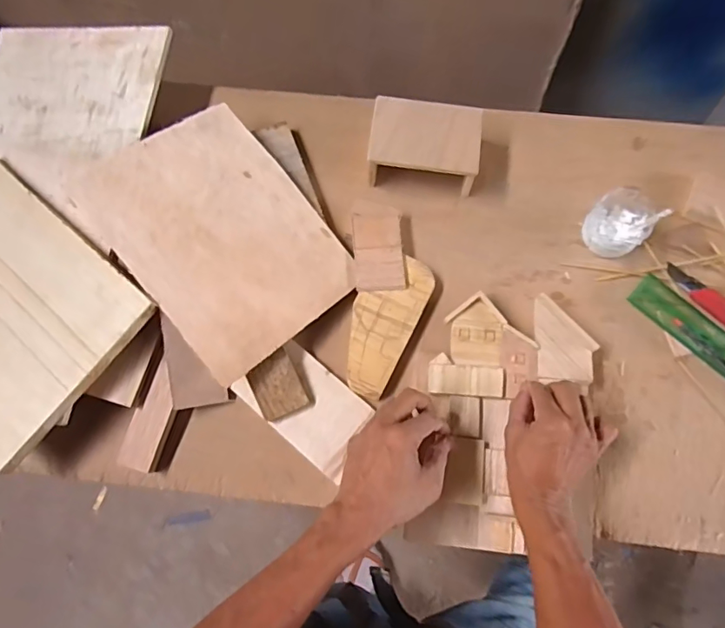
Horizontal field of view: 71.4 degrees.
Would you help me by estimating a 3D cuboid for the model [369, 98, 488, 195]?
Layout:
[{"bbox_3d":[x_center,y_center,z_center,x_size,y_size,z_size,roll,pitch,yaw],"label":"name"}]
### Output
[{"bbox_3d":[0.078,-0.207,0.635,0.131,0.067,0.089,6,72,3],"label":"model"}]

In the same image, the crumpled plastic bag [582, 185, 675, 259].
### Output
[{"bbox_3d":[0.309,-0.111,0.604,0.066,0.069,0.069,33,76,11],"label":"crumpled plastic bag"}]

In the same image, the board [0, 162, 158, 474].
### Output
[{"bbox_3d":[-0.414,-0.017,0.569,0.314,0.017,0.231,38,88,17],"label":"board"}]

